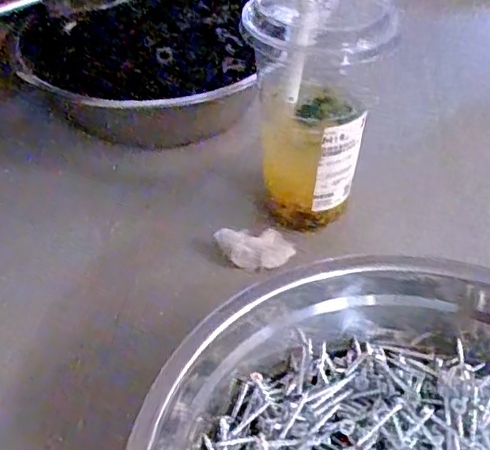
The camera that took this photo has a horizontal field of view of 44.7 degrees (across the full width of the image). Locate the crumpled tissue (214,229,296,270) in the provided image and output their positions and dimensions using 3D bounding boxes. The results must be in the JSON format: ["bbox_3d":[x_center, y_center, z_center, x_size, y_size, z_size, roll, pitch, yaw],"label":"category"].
[{"bbox_3d":[0.009,0.016,0.430,0.052,0.013,0.036,-6,47,-22],"label":"crumpled tissue"}]

